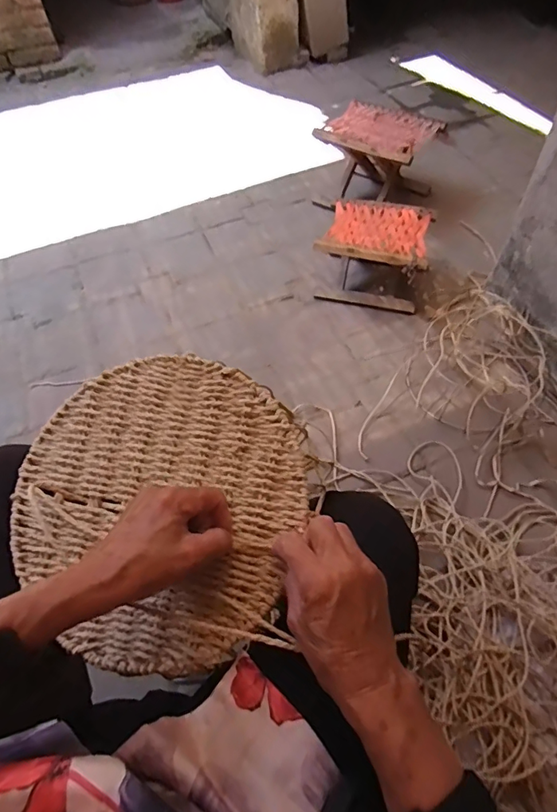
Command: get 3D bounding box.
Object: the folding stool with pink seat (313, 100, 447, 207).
[{"bbox_3d":[0.323,-0.790,1.501,0.315,0.247,0.295,29,61,21],"label":"folding stool with pink seat"}]

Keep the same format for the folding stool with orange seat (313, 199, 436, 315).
[{"bbox_3d":[0.272,-0.410,1.271,0.285,0.194,0.248,20,58,17],"label":"folding stool with orange seat"}]

